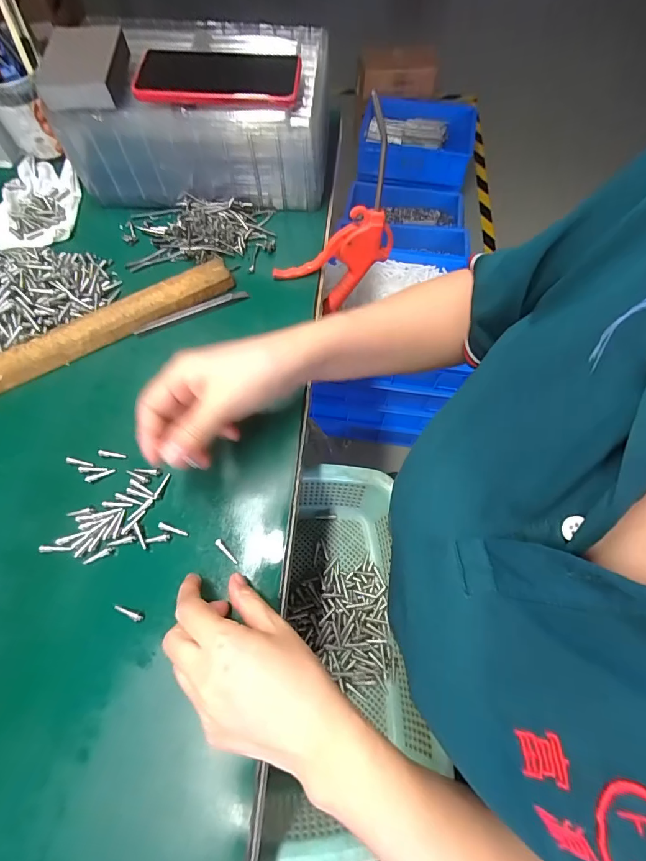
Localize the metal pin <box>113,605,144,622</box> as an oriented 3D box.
[{"bbox_3d":[-0.148,0.138,0.306,0.024,0.005,0.007,19,66,7],"label":"metal pin"}]

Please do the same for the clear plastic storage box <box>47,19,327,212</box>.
[{"bbox_3d":[-0.136,-0.360,0.472,0.276,0.121,0.157,1,65,-1],"label":"clear plastic storage box"}]

